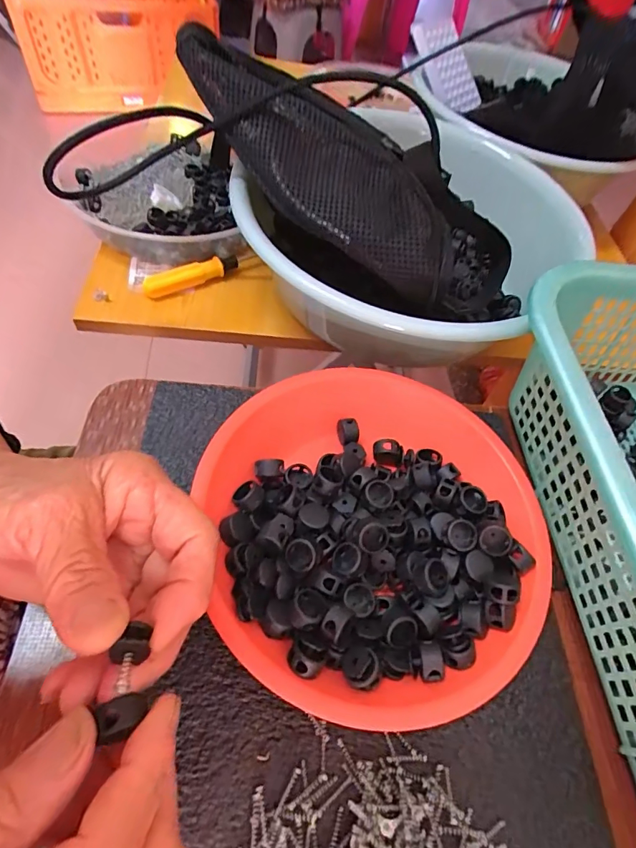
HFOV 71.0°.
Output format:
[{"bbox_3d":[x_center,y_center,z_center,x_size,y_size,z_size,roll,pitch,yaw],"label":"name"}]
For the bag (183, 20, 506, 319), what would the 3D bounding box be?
[{"bbox_3d":[0.024,-0.193,0.354,0.311,0.100,0.150,34,56,-6],"label":"bag"}]

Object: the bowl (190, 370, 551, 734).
[{"bbox_3d":[0.036,0.056,0.254,0.187,0.041,0.184,4,57,-6],"label":"bowl"}]

